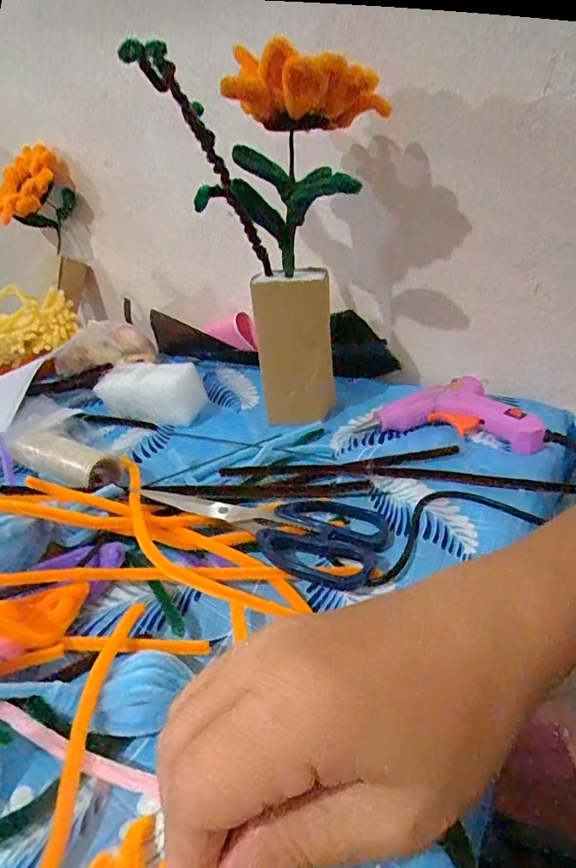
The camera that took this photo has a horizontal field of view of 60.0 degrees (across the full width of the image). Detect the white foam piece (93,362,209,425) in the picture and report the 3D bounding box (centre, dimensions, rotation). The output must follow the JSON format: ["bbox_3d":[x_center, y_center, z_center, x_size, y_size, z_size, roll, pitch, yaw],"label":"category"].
[{"bbox_3d":[-0.141,-0.044,0.516,0.115,0.048,0.042,8,33,20],"label":"white foam piece"}]

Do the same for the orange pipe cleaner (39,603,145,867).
[{"bbox_3d":[-0.089,0.137,0.218,0.014,0.013,0.141,-3,32,4],"label":"orange pipe cleaner"}]

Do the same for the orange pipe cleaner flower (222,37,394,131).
[{"bbox_3d":[0.020,-0.257,0.371,0.102,0.051,0.090,-23,33,-25],"label":"orange pipe cleaner flower"}]

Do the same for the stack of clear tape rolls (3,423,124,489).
[{"bbox_3d":[-0.197,0.024,0.433,0.131,0.032,0.034,12,35,31],"label":"stack of clear tape rolls"}]

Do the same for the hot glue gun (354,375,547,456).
[{"bbox_3d":[0.138,-0.021,0.427,0.139,0.024,0.071,6,33,17],"label":"hot glue gun"}]

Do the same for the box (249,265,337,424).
[{"bbox_3d":[0.006,-0.081,0.465,0.066,0.129,0.039,-5,32,1],"label":"box"}]

